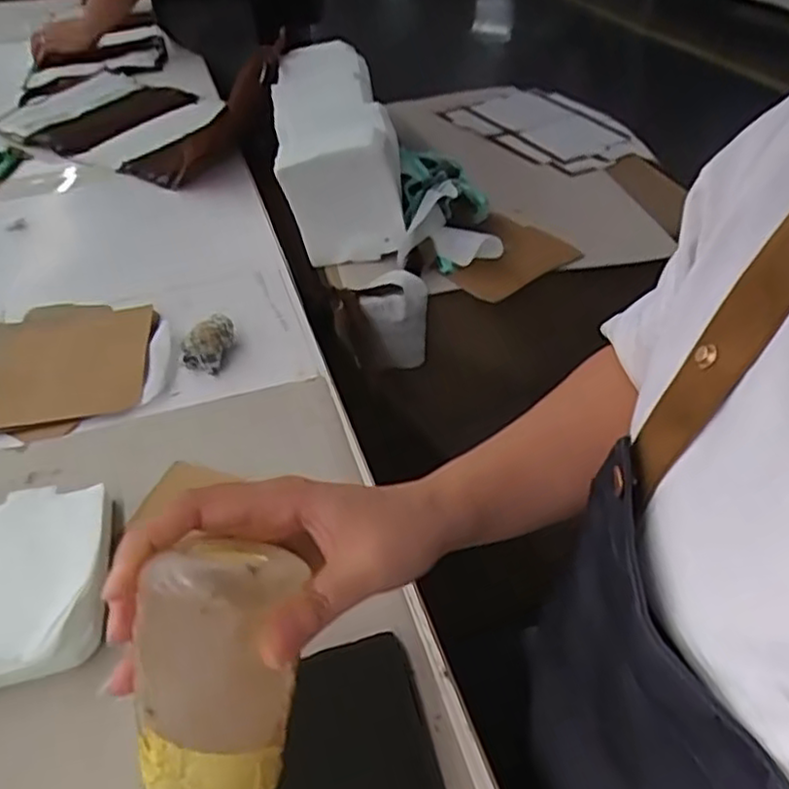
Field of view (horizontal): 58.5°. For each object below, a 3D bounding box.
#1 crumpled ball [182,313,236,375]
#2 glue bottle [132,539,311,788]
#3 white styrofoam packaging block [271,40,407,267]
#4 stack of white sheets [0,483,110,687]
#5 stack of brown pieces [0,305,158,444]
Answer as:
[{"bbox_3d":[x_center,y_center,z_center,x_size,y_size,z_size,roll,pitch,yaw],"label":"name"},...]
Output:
[{"bbox_3d":[-0.159,-0.047,0.599,0.031,0.035,0.050,3,43,8],"label":"crumpled ball"},{"bbox_3d":[-0.067,0.138,0.270,0.049,0.153,0.043,4,1,9],"label":"glue bottle"},{"bbox_3d":[-0.072,-0.309,0.837,0.121,0.108,0.375,-8,43,-4],"label":"white styrofoam packaging block"},{"bbox_3d":[-0.233,0.111,0.435,0.106,0.029,0.130,-10,43,-7],"label":"stack of white sheets"},{"bbox_3d":[-0.296,-0.027,0.605,0.163,0.014,0.164,-11,43,-7],"label":"stack of brown pieces"}]

